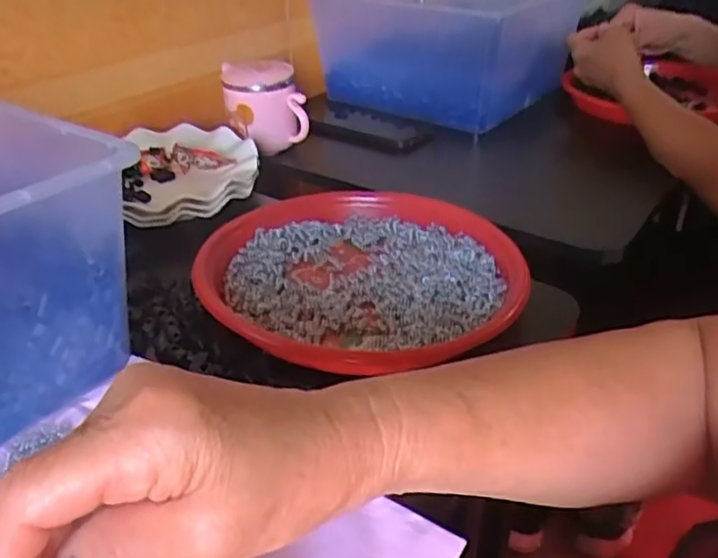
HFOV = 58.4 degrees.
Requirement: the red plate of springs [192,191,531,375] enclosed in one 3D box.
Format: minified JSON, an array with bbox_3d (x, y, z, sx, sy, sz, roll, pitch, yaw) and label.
[{"bbox_3d":[0.003,-0.011,0.480,0.228,0.032,0.227,1,34,-1],"label":"red plate of springs"}]

